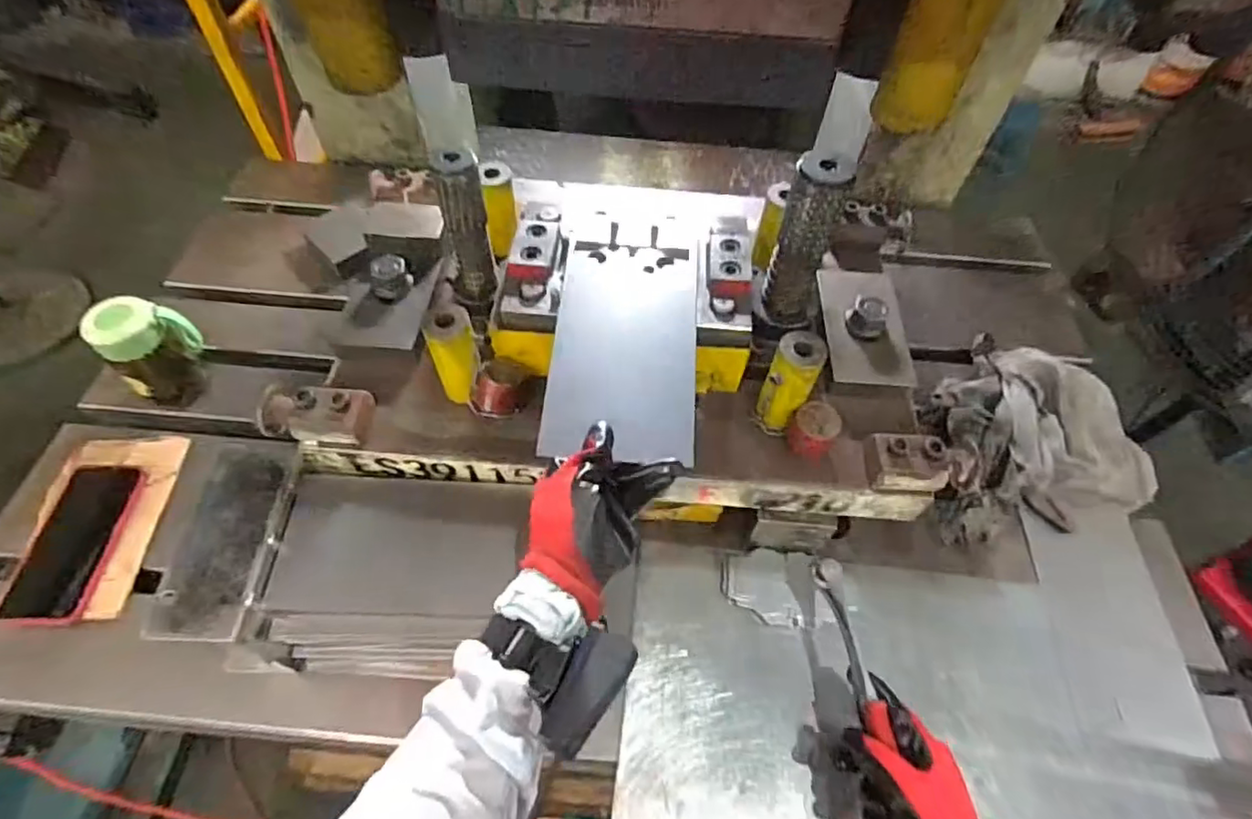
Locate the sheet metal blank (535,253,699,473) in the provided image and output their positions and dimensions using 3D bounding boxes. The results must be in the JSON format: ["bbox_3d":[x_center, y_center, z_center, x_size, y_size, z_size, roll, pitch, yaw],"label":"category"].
[{"bbox_3d":[0.001,-0.057,0.519,0.117,0.007,0.215,5,60,0],"label":"sheet metal blank"}]

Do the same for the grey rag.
[{"bbox_3d":[0.441,0.025,0.692,0.245,0.075,0.223,-11,57,-10],"label":"grey rag"}]

